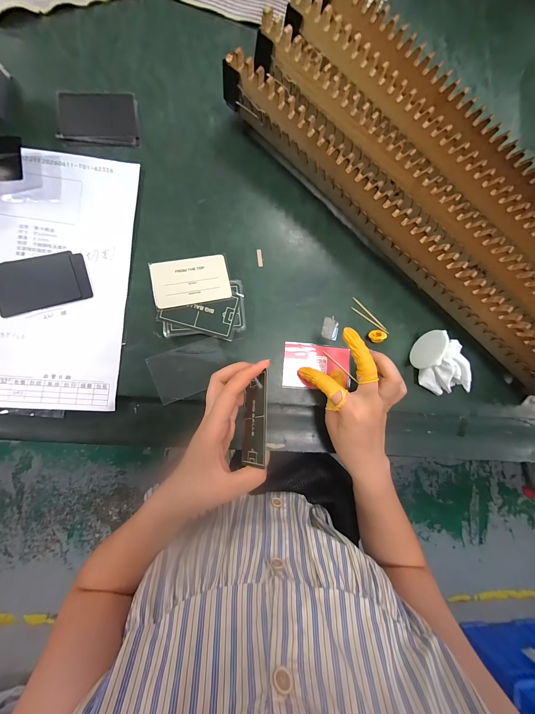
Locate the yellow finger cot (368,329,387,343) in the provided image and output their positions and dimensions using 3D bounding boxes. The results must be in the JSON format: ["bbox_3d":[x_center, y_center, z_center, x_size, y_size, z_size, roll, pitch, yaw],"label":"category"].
[{"bbox_3d":[0.144,-0.027,0.345,0.021,0.016,0.017,-12,89,-8],"label":"yellow finger cot"}]

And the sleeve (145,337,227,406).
[{"bbox_3d":[-0.092,0.015,0.312,0.084,0.006,0.056,-21,97,-11],"label":"sleeve"}]

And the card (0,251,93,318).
[{"bbox_3d":[-0.253,-0.085,0.294,0.095,0.004,0.058,-16,90,-8],"label":"card"}]

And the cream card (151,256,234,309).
[{"bbox_3d":[-0.088,-0.088,0.304,0.084,0.004,0.053,-11,86,-11],"label":"cream card"}]

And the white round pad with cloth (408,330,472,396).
[{"bbox_3d":[0.227,0.015,0.337,0.081,0.051,0.058,38,83,-5],"label":"white round pad with cloth"}]

